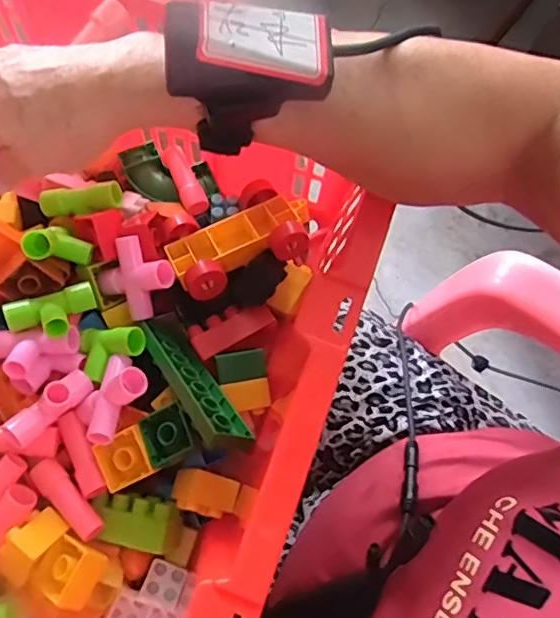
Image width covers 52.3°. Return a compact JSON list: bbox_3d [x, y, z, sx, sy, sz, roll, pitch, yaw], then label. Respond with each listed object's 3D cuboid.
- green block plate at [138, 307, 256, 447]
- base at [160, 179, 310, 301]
[{"bbox_3d":[-0.060,0.040,0.371,0.132,0.036,0.008,48,117,44],"label":"green block plate"},{"bbox_3d":[-0.030,-0.052,0.414,0.102,0.036,0.067,-26,75,-9],"label":"base"}]

